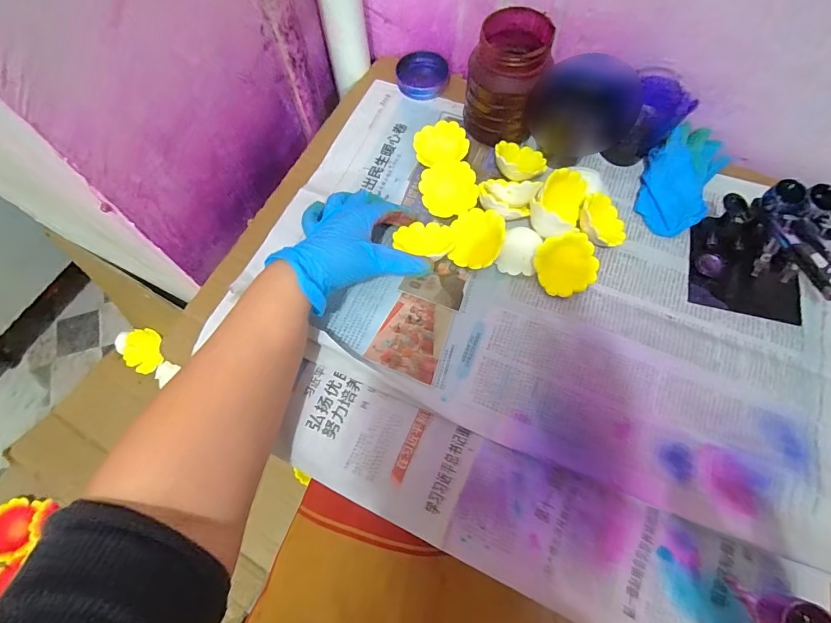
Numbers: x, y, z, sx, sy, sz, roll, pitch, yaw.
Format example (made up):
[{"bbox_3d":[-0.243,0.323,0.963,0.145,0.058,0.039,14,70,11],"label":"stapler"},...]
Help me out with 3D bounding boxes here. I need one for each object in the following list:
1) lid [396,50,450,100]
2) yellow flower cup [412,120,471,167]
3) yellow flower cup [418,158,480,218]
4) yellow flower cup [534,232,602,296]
[{"bbox_3d":[0.010,-0.292,0.501,0.063,0.013,0.068,-1,68,2],"label":"lid"},{"bbox_3d":[0.028,-0.180,0.451,0.056,0.027,0.058,-1,68,2],"label":"yellow flower cup"},{"bbox_3d":[0.035,-0.128,0.428,0.055,0.030,0.055,-1,68,2],"label":"yellow flower cup"},{"bbox_3d":[0.143,-0.045,0.389,0.056,0.014,0.056,0,96,3],"label":"yellow flower cup"}]

